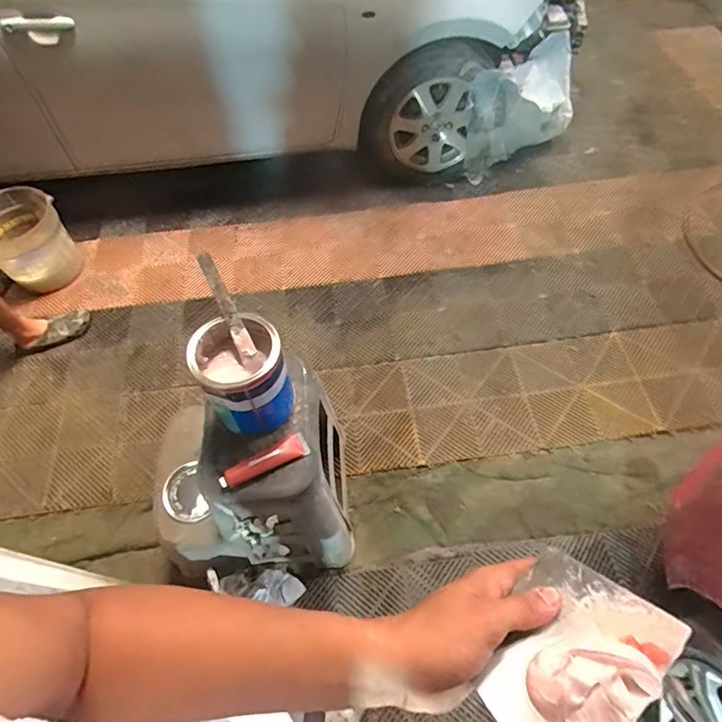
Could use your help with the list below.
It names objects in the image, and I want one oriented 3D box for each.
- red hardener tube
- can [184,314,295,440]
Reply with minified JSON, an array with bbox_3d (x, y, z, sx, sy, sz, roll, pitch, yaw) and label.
[{"bbox_3d":[-0.191,0.196,0.952,0.174,0.029,0.048,-27,61,-12],"label":"red hardener tube"},{"bbox_3d":[-0.219,0.034,0.936,0.149,0.203,0.153,-2,59,3],"label":"can"}]

